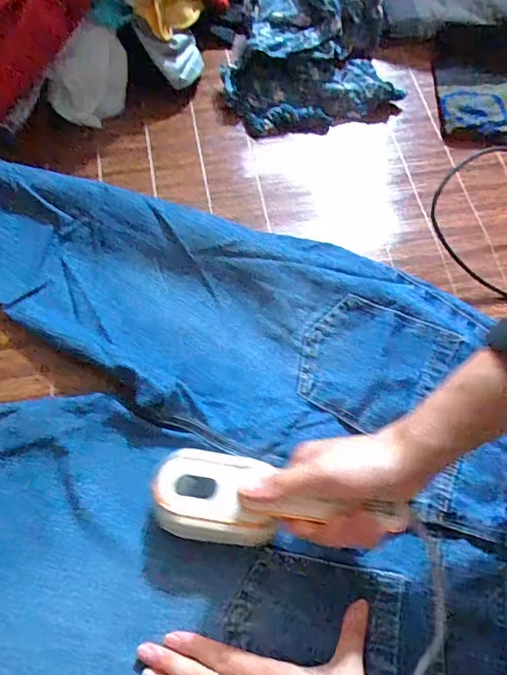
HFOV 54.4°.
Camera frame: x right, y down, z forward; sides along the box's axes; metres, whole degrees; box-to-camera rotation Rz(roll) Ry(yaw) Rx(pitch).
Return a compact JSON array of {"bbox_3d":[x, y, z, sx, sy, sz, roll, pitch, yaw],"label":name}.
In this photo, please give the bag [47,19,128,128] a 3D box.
[{"bbox_3d":[-0.193,-0.304,0.584,0.100,0.092,0.037,-31,71,-15],"label":"bag"}]

